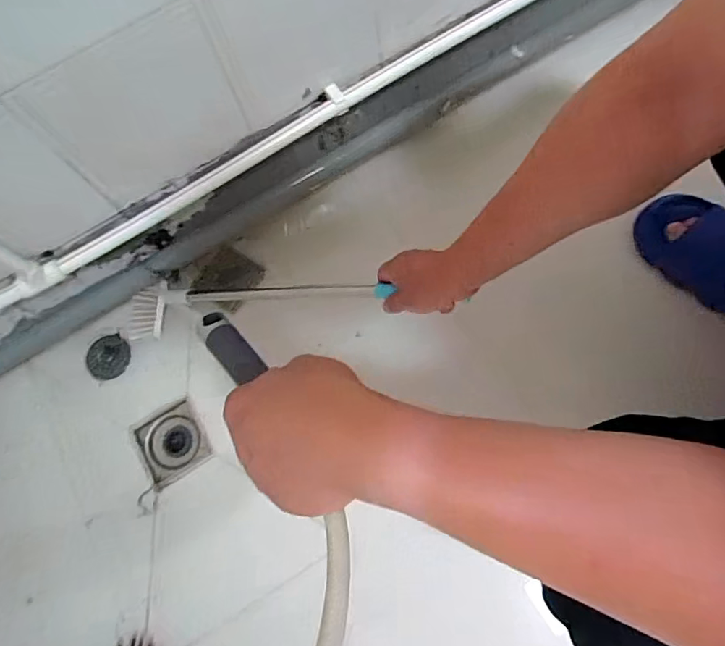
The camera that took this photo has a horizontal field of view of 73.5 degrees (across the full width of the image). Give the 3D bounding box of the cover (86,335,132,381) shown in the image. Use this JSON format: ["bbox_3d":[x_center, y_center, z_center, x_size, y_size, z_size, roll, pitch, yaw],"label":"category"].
[{"bbox_3d":[-0.398,0.052,0.758,0.063,0.007,0.067,-1,72,2],"label":"cover"}]

